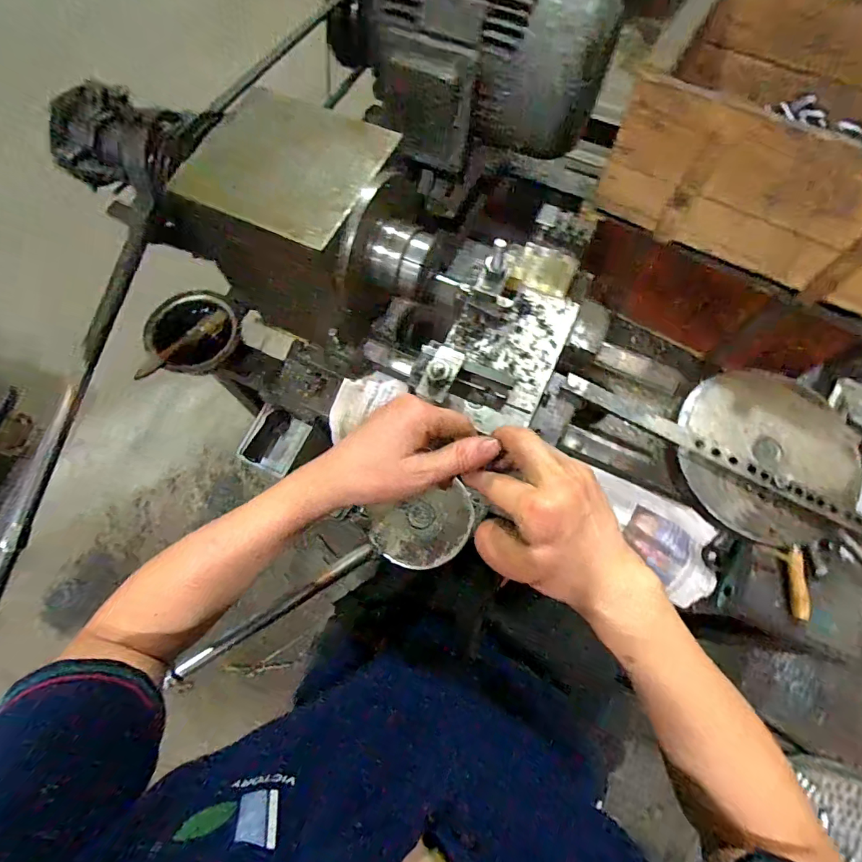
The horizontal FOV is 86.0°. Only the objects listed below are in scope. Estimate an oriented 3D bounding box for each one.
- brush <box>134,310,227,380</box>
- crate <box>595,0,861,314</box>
[{"bbox_3d":[-0.359,-0.125,0.665,0.148,0.021,0.022,-40,74,-13],"label":"brush"},{"bbox_3d":[0.406,-0.303,0.485,0.353,0.149,0.263,34,74,12],"label":"crate"}]

